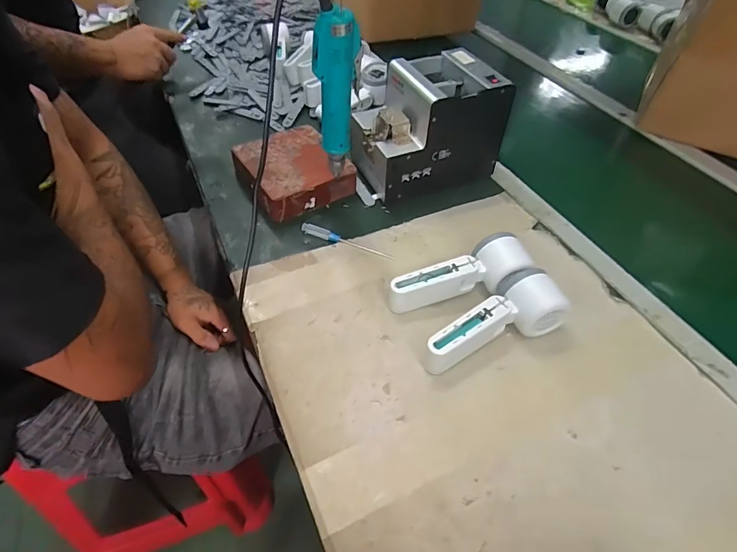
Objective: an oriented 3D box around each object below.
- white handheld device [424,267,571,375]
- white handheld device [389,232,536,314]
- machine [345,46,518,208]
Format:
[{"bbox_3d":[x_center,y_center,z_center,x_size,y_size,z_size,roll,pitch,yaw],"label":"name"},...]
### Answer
[{"bbox_3d":[0.135,0.052,0.450,0.161,0.049,0.070,-34,57,-27],"label":"white handheld device"},{"bbox_3d":[0.100,0.003,0.495,0.158,0.049,0.052,-18,51,-16],"label":"white handheld device"},{"bbox_3d":[0.077,-0.212,0.622,0.174,0.145,0.136,-19,52,-17],"label":"machine"}]

